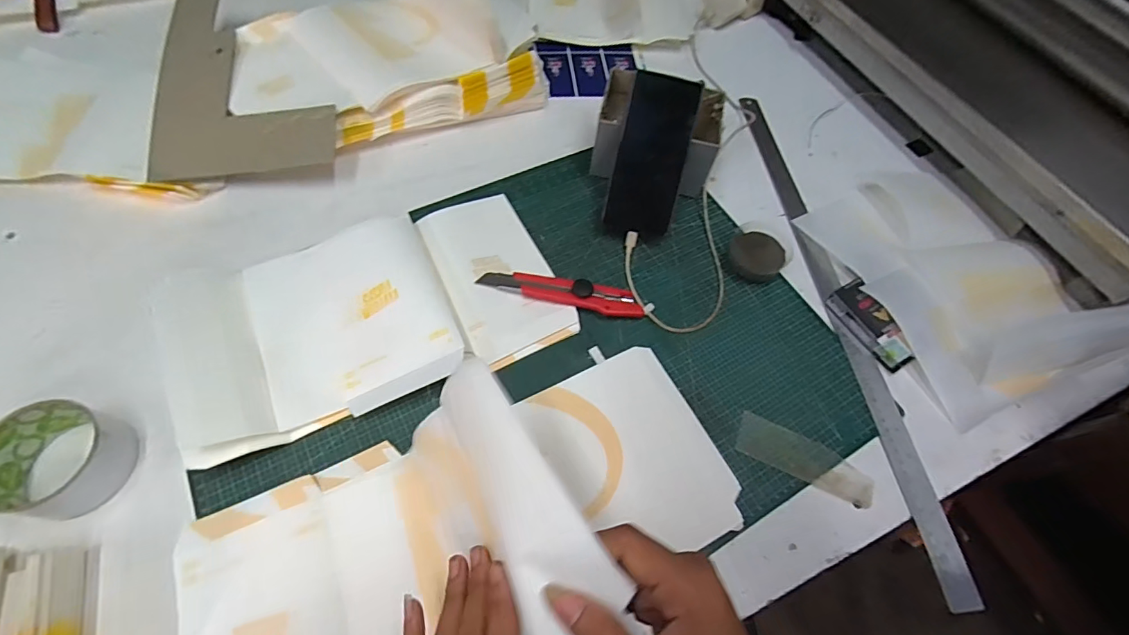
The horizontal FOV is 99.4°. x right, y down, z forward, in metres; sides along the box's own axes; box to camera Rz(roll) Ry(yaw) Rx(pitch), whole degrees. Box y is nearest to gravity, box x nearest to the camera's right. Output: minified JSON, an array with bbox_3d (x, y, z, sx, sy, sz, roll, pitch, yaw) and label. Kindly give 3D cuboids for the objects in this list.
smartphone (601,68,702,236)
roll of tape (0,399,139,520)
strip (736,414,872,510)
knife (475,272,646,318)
[{"bbox_3d":[0.095,-0.171,0.510,0.077,0.009,0.162,11,103,5],"label":"smartphone"},{"bbox_3d":[-0.391,0.110,0.371,0.076,0.047,0.079,2,60,-3],"label":"roll of tape"},{"bbox_3d":[0.217,0.126,0.430,0.122,0.004,0.038,24,62,9],"label":"strip"},{"bbox_3d":[-0.002,-0.026,0.487,0.164,0.018,0.034,9,60,1],"label":"knife"}]

